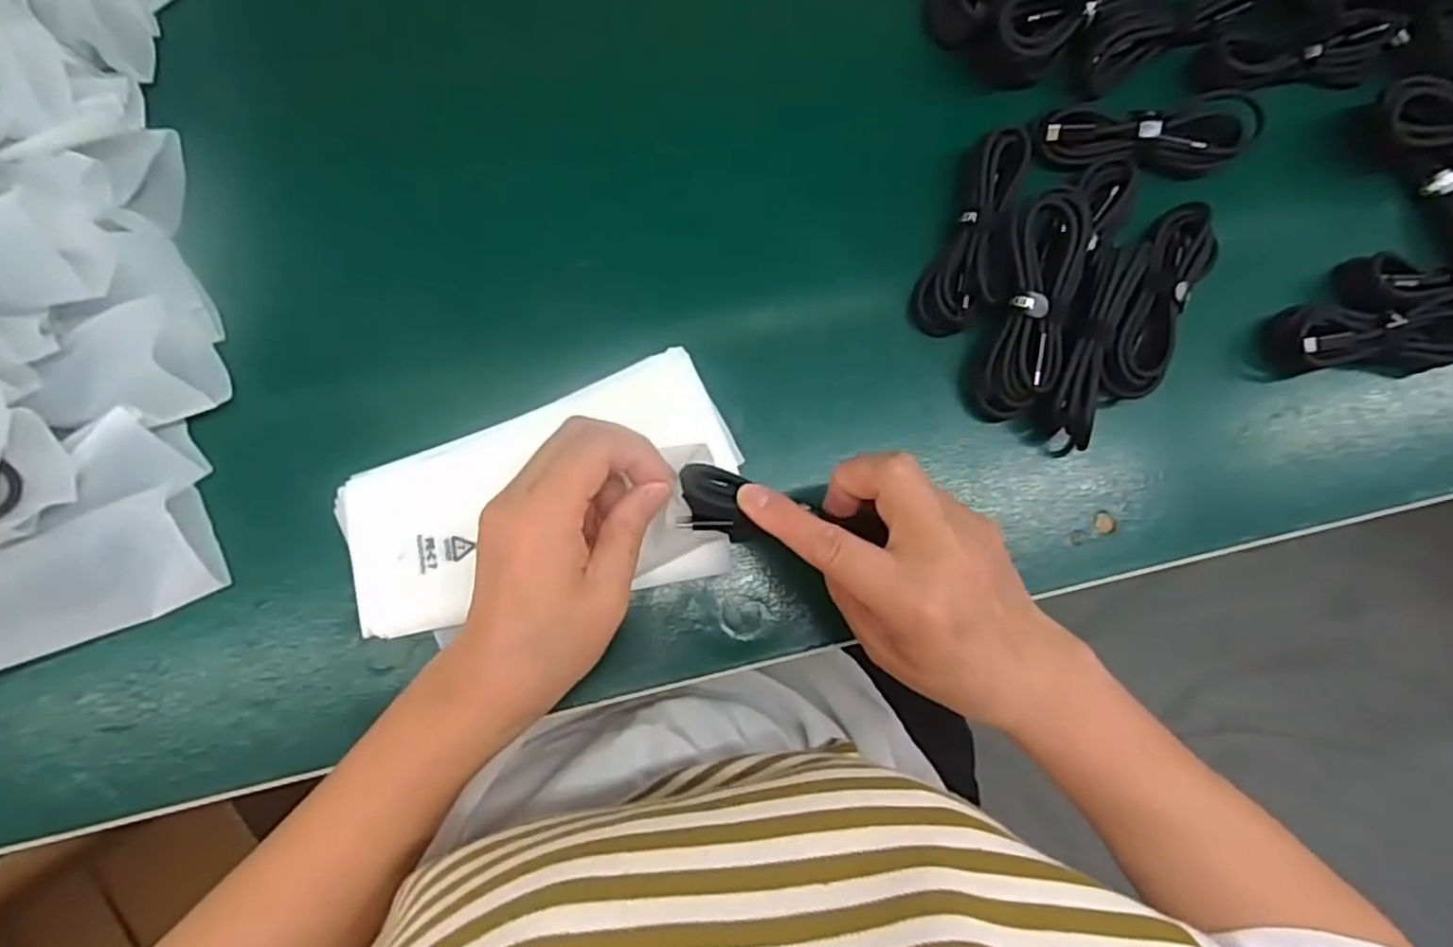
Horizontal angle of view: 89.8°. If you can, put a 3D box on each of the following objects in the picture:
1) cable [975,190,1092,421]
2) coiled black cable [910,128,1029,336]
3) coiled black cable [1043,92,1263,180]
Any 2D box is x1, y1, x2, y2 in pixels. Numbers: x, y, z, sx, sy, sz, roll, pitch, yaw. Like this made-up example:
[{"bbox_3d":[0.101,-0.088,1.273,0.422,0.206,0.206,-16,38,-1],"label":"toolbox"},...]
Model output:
[{"bbox_3d":[0.156,-0.085,0.370,0.034,0.018,0.112,13,82,-3],"label":"cable"},{"bbox_3d":[0.131,-0.127,0.381,0.029,0.019,0.111,23,81,-2],"label":"coiled black cable"},{"bbox_3d":[0.235,-0.185,0.398,0.120,0.015,0.042,-10,84,-6],"label":"coiled black cable"}]

